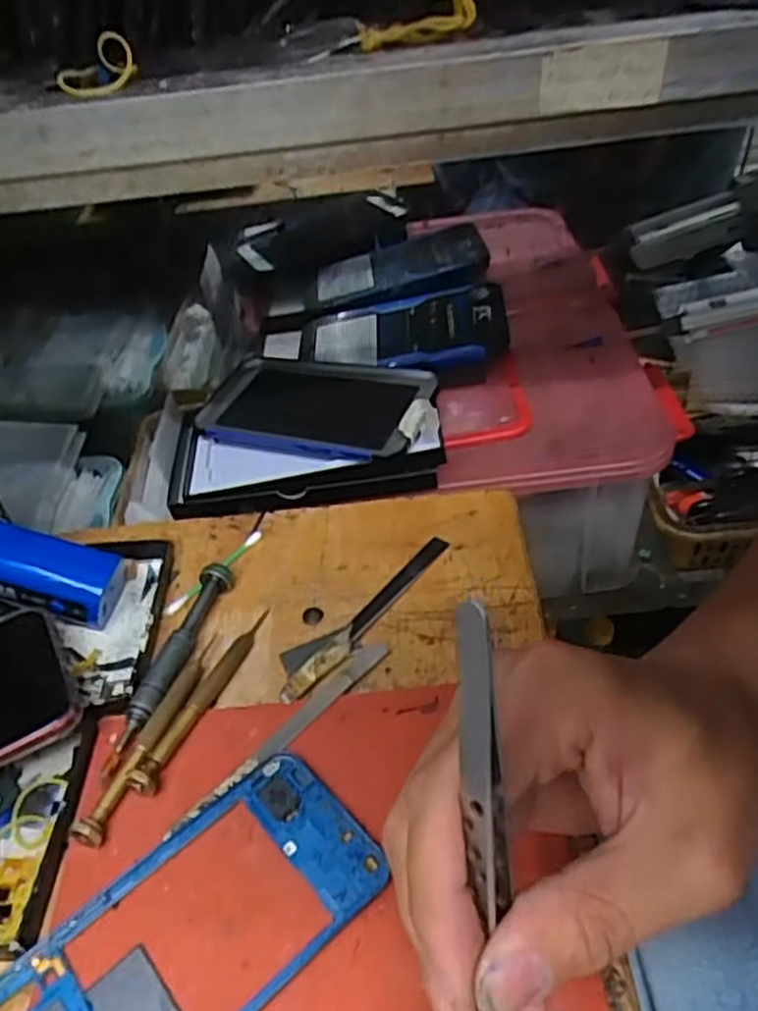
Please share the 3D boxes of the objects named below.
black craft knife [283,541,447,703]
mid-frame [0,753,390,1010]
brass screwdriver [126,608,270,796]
[{"bbox_3d":[-0.009,0.052,0.390,0.026,0.008,0.121,30,50,30],"label":"black craft knife"},{"bbox_3d":[-0.076,0.164,0.279,0.158,0.014,0.072,-31,49,-28],"label":"mid-frame"},{"bbox_3d":[-0.081,0.086,0.357,0.010,0.011,0.107,15,45,17],"label":"brass screwdriver"}]

